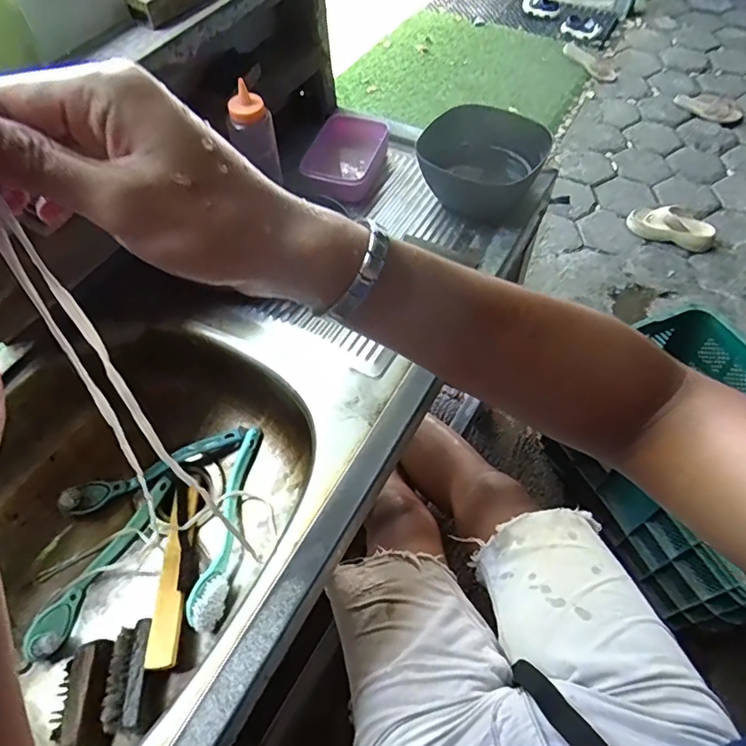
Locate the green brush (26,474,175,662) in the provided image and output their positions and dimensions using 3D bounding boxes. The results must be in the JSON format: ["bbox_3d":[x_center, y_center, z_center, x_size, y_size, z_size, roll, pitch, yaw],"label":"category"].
[{"bbox_3d":[-0.319,0.217,0.609,0.042,0.036,0.226,18,60,12],"label":"green brush"}]

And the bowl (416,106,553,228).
[{"bbox_3d":[0.151,-0.292,0.715,0.153,0.095,0.117,23,61,14],"label":"bowl"}]

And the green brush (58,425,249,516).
[{"bbox_3d":[-0.273,0.121,0.659,0.230,0.035,0.028,-23,60,-13],"label":"green brush"}]

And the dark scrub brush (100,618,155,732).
[{"bbox_3d":[-0.249,0.313,0.535,0.043,0.032,0.099,-9,58,-5],"label":"dark scrub brush"}]

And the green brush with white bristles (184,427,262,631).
[{"bbox_3d":[-0.174,0.177,0.618,0.042,0.039,0.233,4,58,3],"label":"green brush with white bristles"}]

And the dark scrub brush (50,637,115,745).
[{"bbox_3d":[-0.297,0.329,0.524,0.059,0.030,0.098,-13,59,-7],"label":"dark scrub brush"}]

